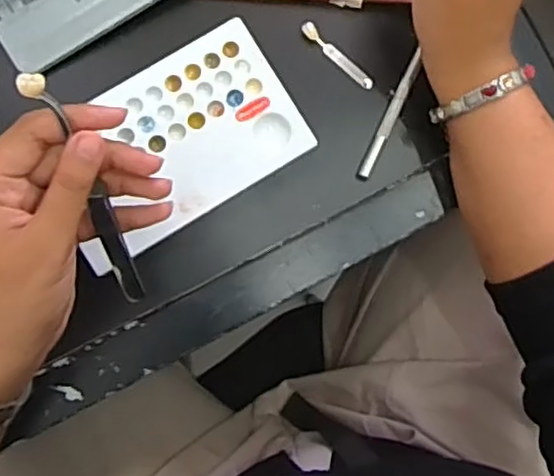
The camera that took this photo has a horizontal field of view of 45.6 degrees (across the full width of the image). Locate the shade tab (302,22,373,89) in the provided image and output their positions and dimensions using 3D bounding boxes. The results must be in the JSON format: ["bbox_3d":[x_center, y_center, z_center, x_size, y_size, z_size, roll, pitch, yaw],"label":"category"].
[{"bbox_3d":[0.038,-0.115,0.415,0.057,0.004,0.010,43,83,0],"label":"shade tab"}]

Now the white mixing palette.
[{"bbox_3d":[-0.062,-0.057,0.397,0.149,0.009,0.092,-32,89,-7],"label":"white mixing palette"}]

